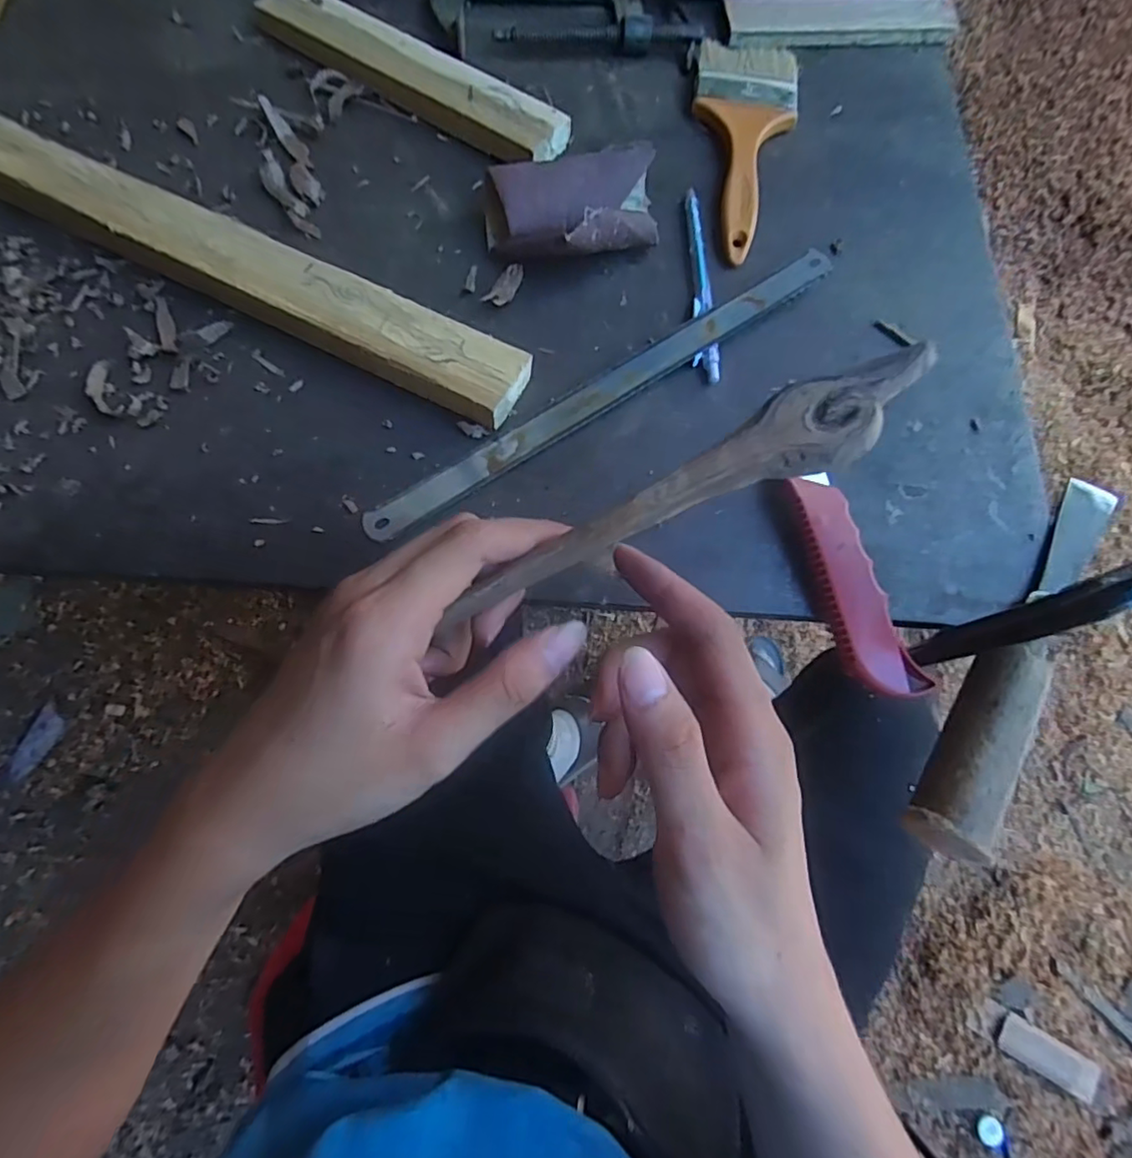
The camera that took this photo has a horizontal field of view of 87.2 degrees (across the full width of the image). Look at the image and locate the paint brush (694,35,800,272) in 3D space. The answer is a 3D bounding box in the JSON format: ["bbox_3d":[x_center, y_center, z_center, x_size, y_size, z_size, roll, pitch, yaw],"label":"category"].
[{"bbox_3d":[0.117,-0.288,0.395,0.069,0.012,0.195,9,70,1],"label":"paint brush"}]

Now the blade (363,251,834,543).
[{"bbox_3d":[0.027,-0.109,0.331,0.306,0.005,0.021,-33,77,-10],"label":"blade"}]

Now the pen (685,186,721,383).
[{"bbox_3d":[0.082,-0.179,0.358,0.013,0.006,0.146,3,70,-2],"label":"pen"}]

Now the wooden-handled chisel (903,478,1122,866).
[{"bbox_3d":[0.225,0.032,0.292,0.032,0.021,0.223,34,72,9],"label":"wooden-handled chisel"}]

